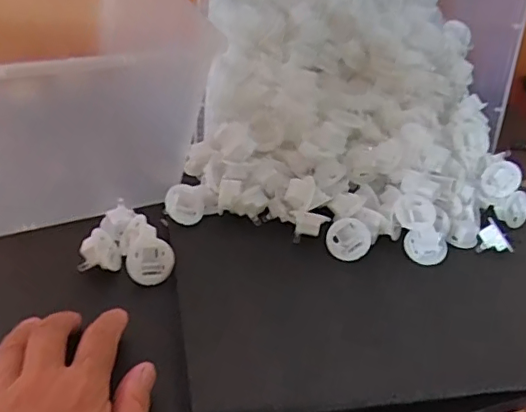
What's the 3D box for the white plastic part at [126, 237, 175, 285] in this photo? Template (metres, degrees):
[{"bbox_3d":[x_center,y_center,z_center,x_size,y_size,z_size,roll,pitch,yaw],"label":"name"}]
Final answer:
[{"bbox_3d":[-0.082,0.041,0.403,0.031,0.010,0.033,43,72,-7],"label":"white plastic part"}]

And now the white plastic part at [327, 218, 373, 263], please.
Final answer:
[{"bbox_3d":[0.067,0.027,0.436,0.033,0.031,0.009,36,-2,-1],"label":"white plastic part"}]

